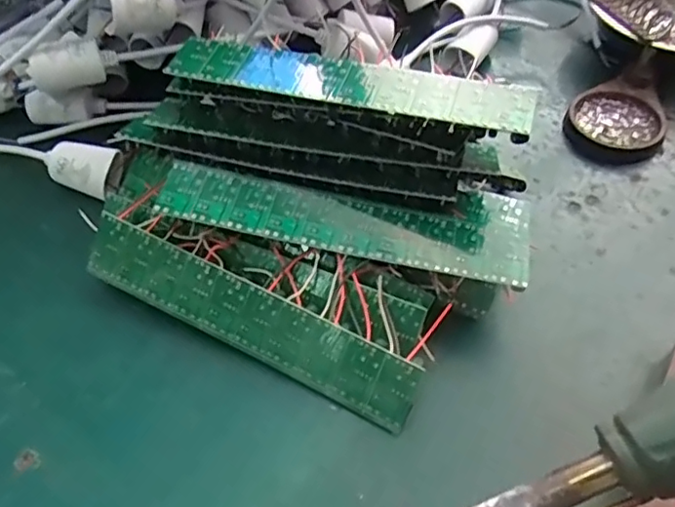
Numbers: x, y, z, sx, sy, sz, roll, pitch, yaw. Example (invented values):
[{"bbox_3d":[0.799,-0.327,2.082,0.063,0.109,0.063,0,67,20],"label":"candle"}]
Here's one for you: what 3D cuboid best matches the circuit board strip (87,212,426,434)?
[{"bbox_3d":[-0.052,0.035,0.326,0.200,0.039,0.004,24,15,14],"label":"circuit board strip"}]

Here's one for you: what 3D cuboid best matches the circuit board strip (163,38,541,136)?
[{"bbox_3d":[0.005,-0.095,0.328,0.200,0.011,0.036,14,55,10],"label":"circuit board strip"}]

